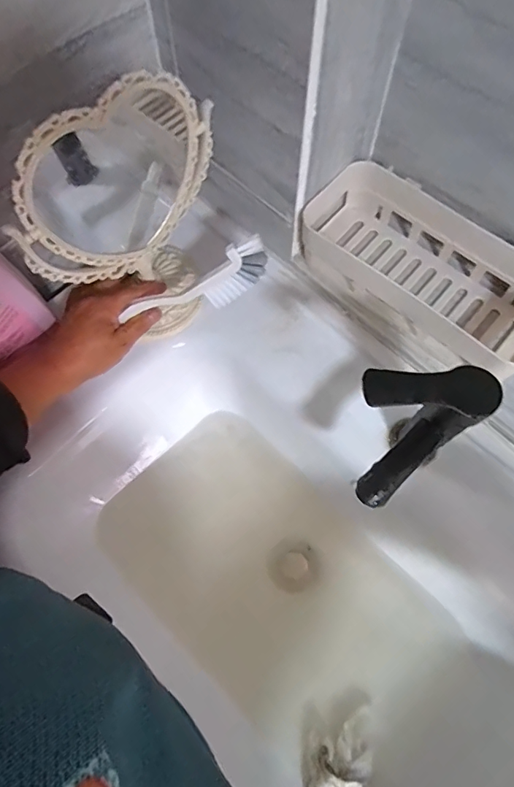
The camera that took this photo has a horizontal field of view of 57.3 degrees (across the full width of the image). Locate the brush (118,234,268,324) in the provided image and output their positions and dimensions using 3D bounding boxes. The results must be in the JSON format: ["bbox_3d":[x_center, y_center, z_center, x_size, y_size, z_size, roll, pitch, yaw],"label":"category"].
[{"bbox_3d":[-0.058,-0.111,0.486,0.146,0.050,0.022,-24,36,8],"label":"brush"}]

